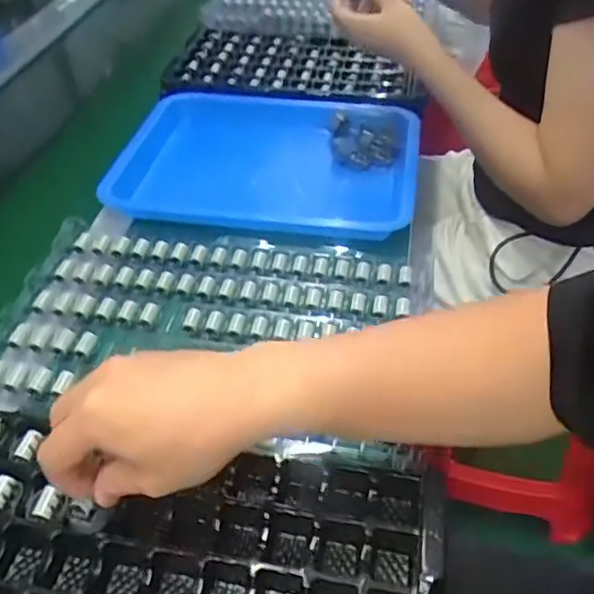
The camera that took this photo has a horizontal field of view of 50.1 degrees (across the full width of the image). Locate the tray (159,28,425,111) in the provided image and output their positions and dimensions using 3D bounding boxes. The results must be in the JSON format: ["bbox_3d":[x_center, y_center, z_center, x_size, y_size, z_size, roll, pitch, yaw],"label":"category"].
[{"bbox_3d":[-0.001,-0.316,0.887,0.342,0.043,0.242,8,44,12],"label":"tray"}]

